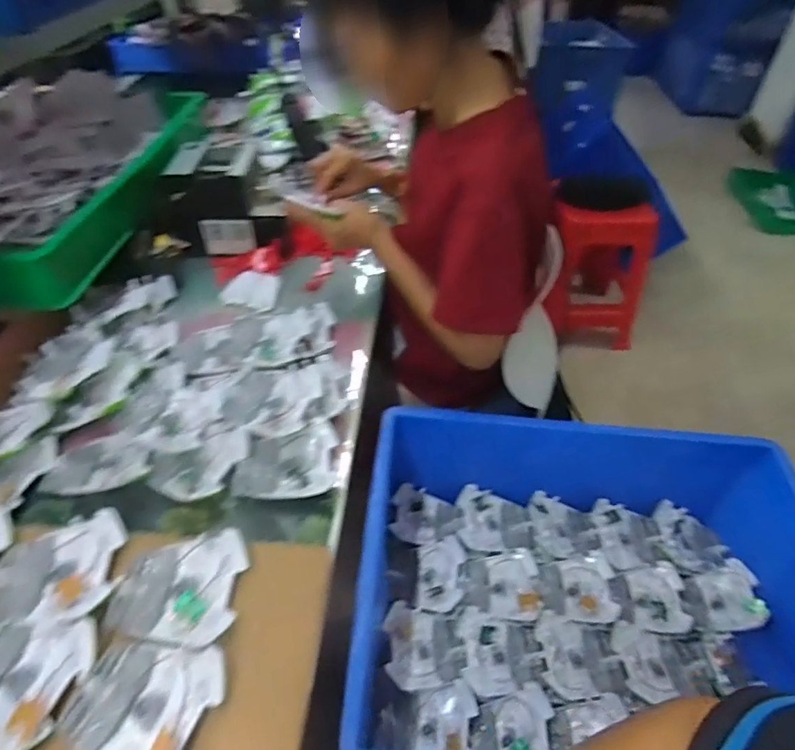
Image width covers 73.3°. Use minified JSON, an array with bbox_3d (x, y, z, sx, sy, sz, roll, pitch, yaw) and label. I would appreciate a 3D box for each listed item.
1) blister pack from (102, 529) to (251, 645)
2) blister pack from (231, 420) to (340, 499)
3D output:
[{"bbox_3d":[-0.199,0.190,0.486,0.109,0.026,0.097,6,45,3],"label":"blister pack"},{"bbox_3d":[-0.122,0.100,0.593,0.115,0.027,0.079,-11,47,-12],"label":"blister pack"}]

